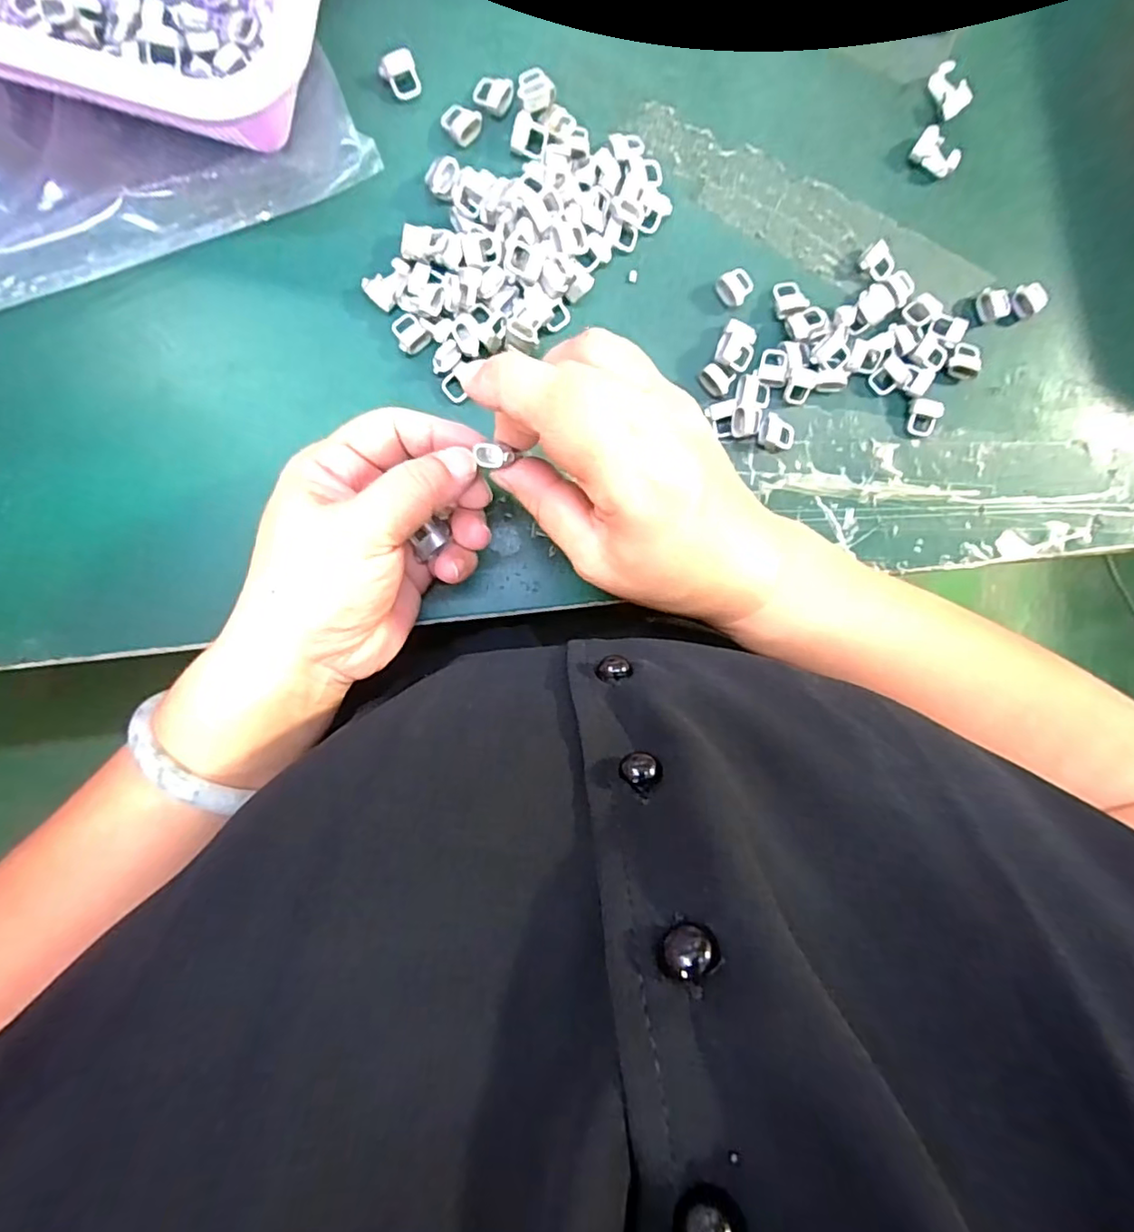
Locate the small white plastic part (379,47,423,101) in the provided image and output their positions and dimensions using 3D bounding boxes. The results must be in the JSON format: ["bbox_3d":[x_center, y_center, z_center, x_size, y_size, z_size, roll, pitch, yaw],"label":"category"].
[{"bbox_3d":[-0.076,-0.248,0.271,0.016,0.006,0.018,-24,94,-4],"label":"small white plastic part"}]

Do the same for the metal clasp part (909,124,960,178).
[{"bbox_3d":[0.182,-0.227,0.290,0.022,0.008,0.018,31,89,-5],"label":"metal clasp part"}]

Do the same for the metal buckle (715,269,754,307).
[{"bbox_3d":[0.081,-0.159,0.287,0.016,0.007,0.015,-40,94,-3],"label":"metal buckle"}]

